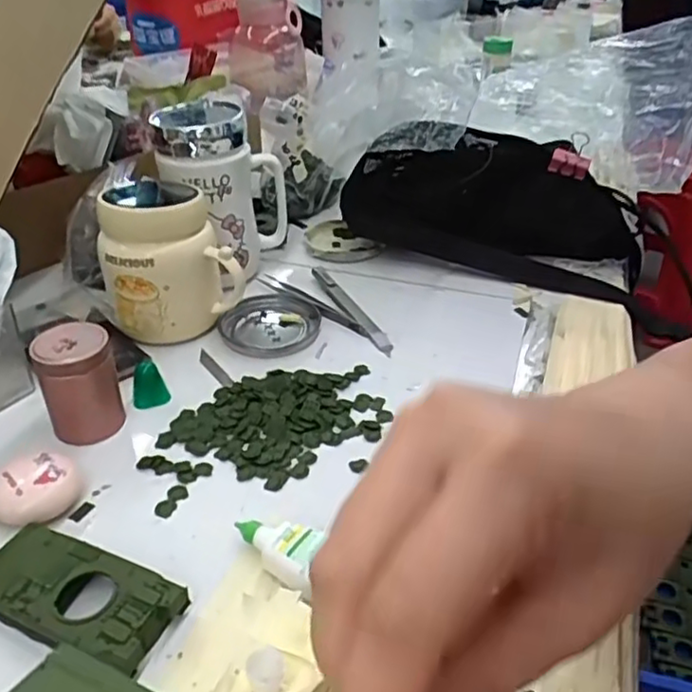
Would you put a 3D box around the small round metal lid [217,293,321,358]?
[{"bbox_3d":[-0.060,-0.017,0.531,0.078,0.011,0.084,0,34,0],"label":"small round metal lid"}]

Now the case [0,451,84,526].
[{"bbox_3d":[-0.172,0.081,0.372,0.048,0.024,0.037,-21,39,-28],"label":"case"}]

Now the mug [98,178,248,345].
[{"bbox_3d":[-0.136,-0.071,0.513,0.097,0.112,0.090,-12,36,-16],"label":"mug"}]

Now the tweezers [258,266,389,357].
[{"bbox_3d":[-0.012,-0.038,0.556,0.048,0.008,0.153,-25,41,-31],"label":"tweezers"}]

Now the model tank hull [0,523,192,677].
[{"bbox_3d":[-0.131,0.119,0.320,0.103,0.019,0.046,15,37,21],"label":"model tank hull"}]

